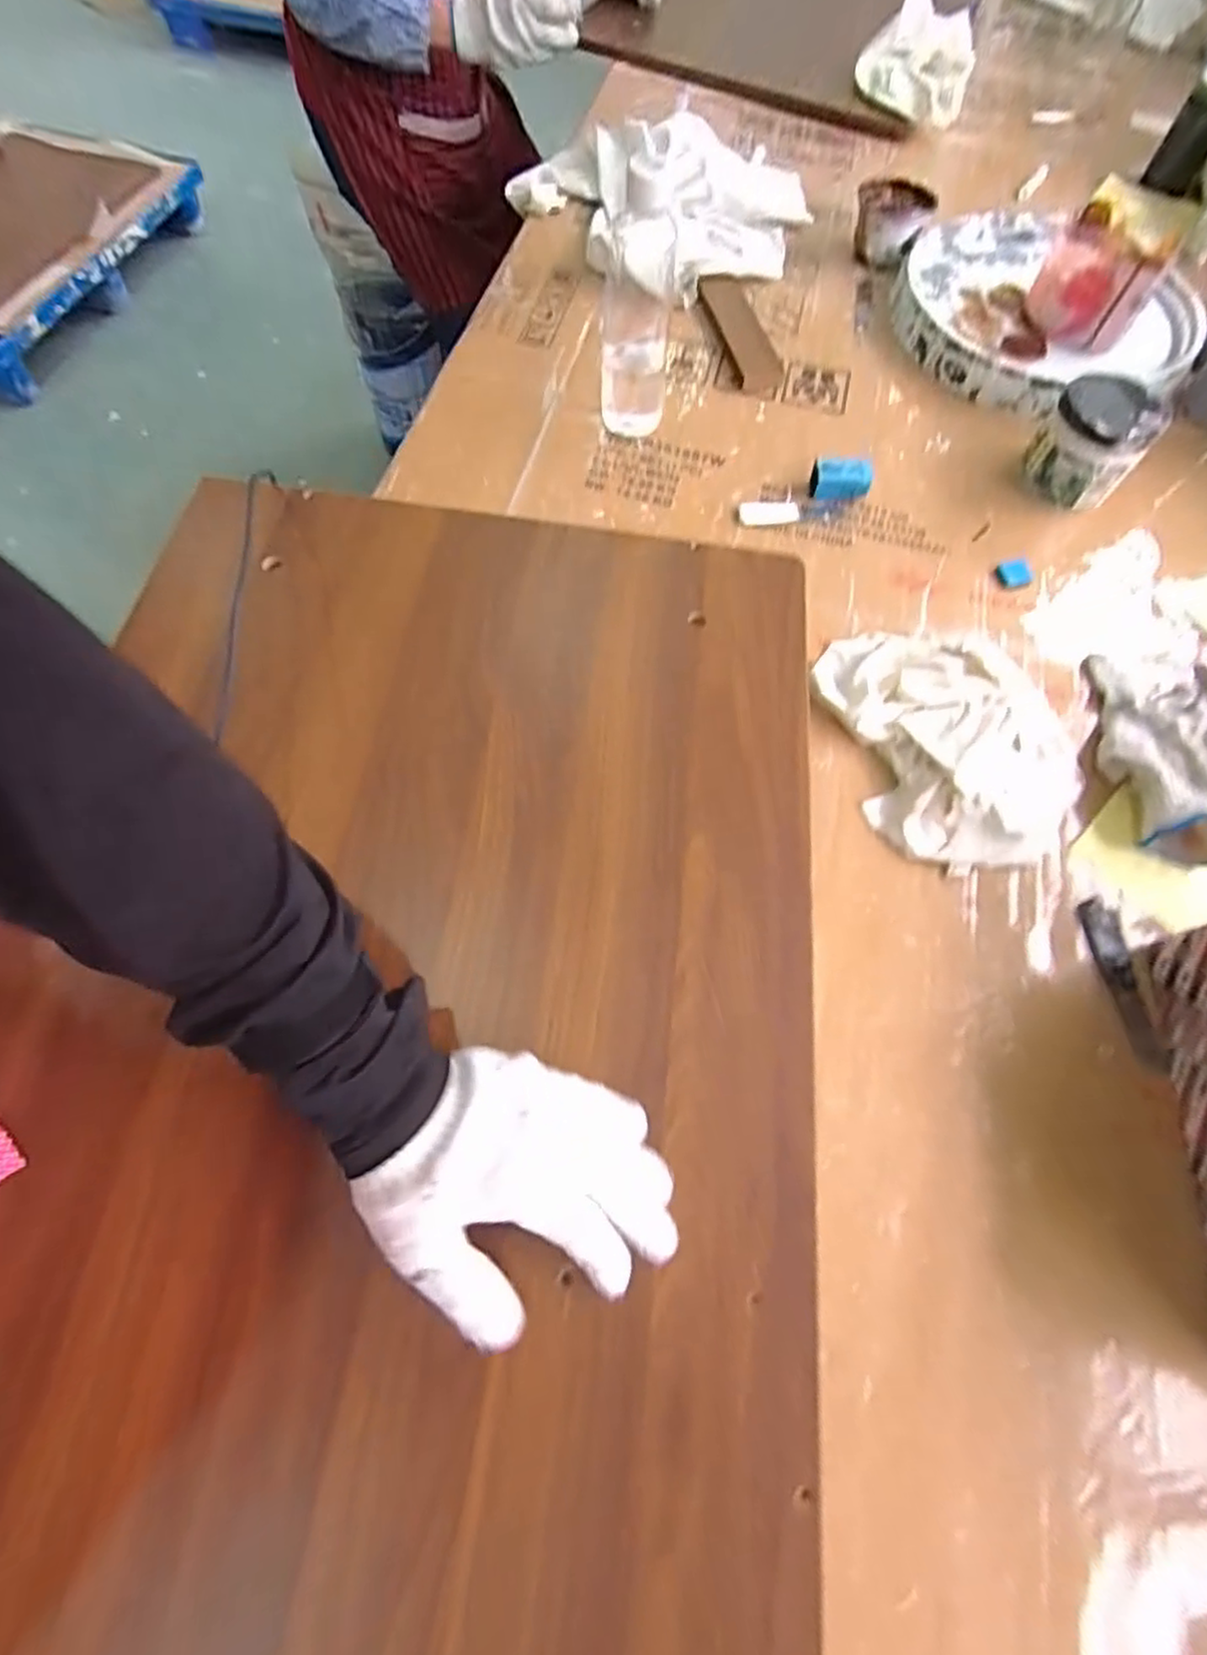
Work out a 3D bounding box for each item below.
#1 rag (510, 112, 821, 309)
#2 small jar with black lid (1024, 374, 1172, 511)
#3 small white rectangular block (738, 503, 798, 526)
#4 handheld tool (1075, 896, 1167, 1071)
[{"bbox_3d":[0.093,-0.695,0.731,0.271,0.066,0.307,-34,72,-16],"label":"rag"},{"bbox_3d":[0.412,-0.322,0.570,0.078,0.082,0.071,42,71,14],"label":"small jar with black lid"},{"bbox_3d":[0.146,-0.277,0.591,0.054,0.005,0.024,-4,66,-5],"label":"small white rectangular block"},{"bbox_3d":[0.336,0.101,0.434,0.018,0.013,0.109,-2,66,-4],"label":"handheld tool"}]

